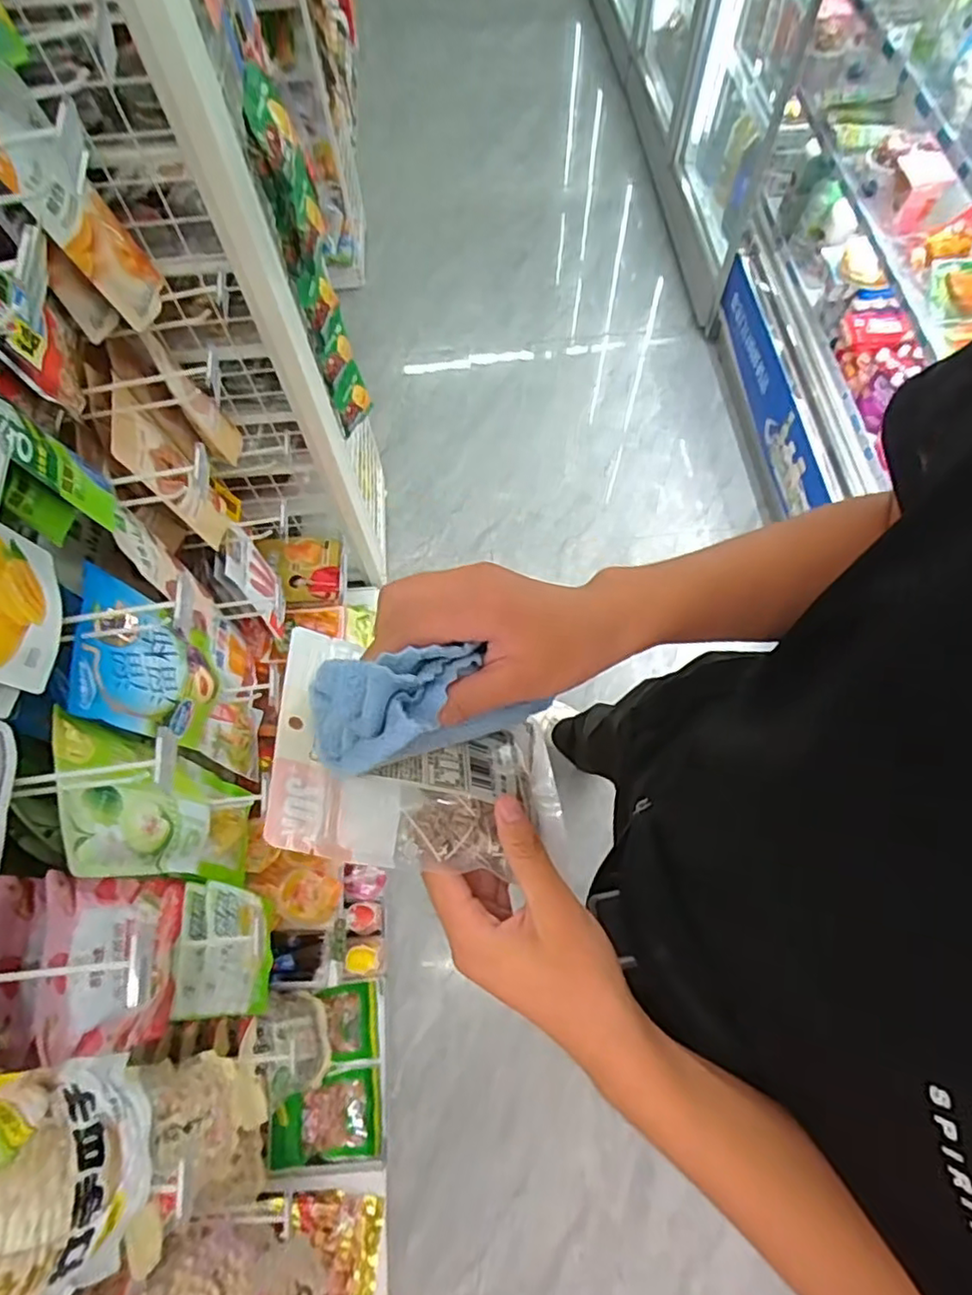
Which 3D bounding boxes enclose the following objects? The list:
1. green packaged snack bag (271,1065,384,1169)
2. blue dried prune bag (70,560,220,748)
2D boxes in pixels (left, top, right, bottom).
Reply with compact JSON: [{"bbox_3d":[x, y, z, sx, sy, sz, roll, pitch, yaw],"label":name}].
[{"bbox_3d":[-0.291,0.874,1.192,0.198,0.026,0.139,11,67,-22],"label":"green packaged snack bag"},{"bbox_3d":[-0.414,0.027,0.800,0.067,0.235,0.177,-5,66,-1],"label":"blue dried prune bag"}]

